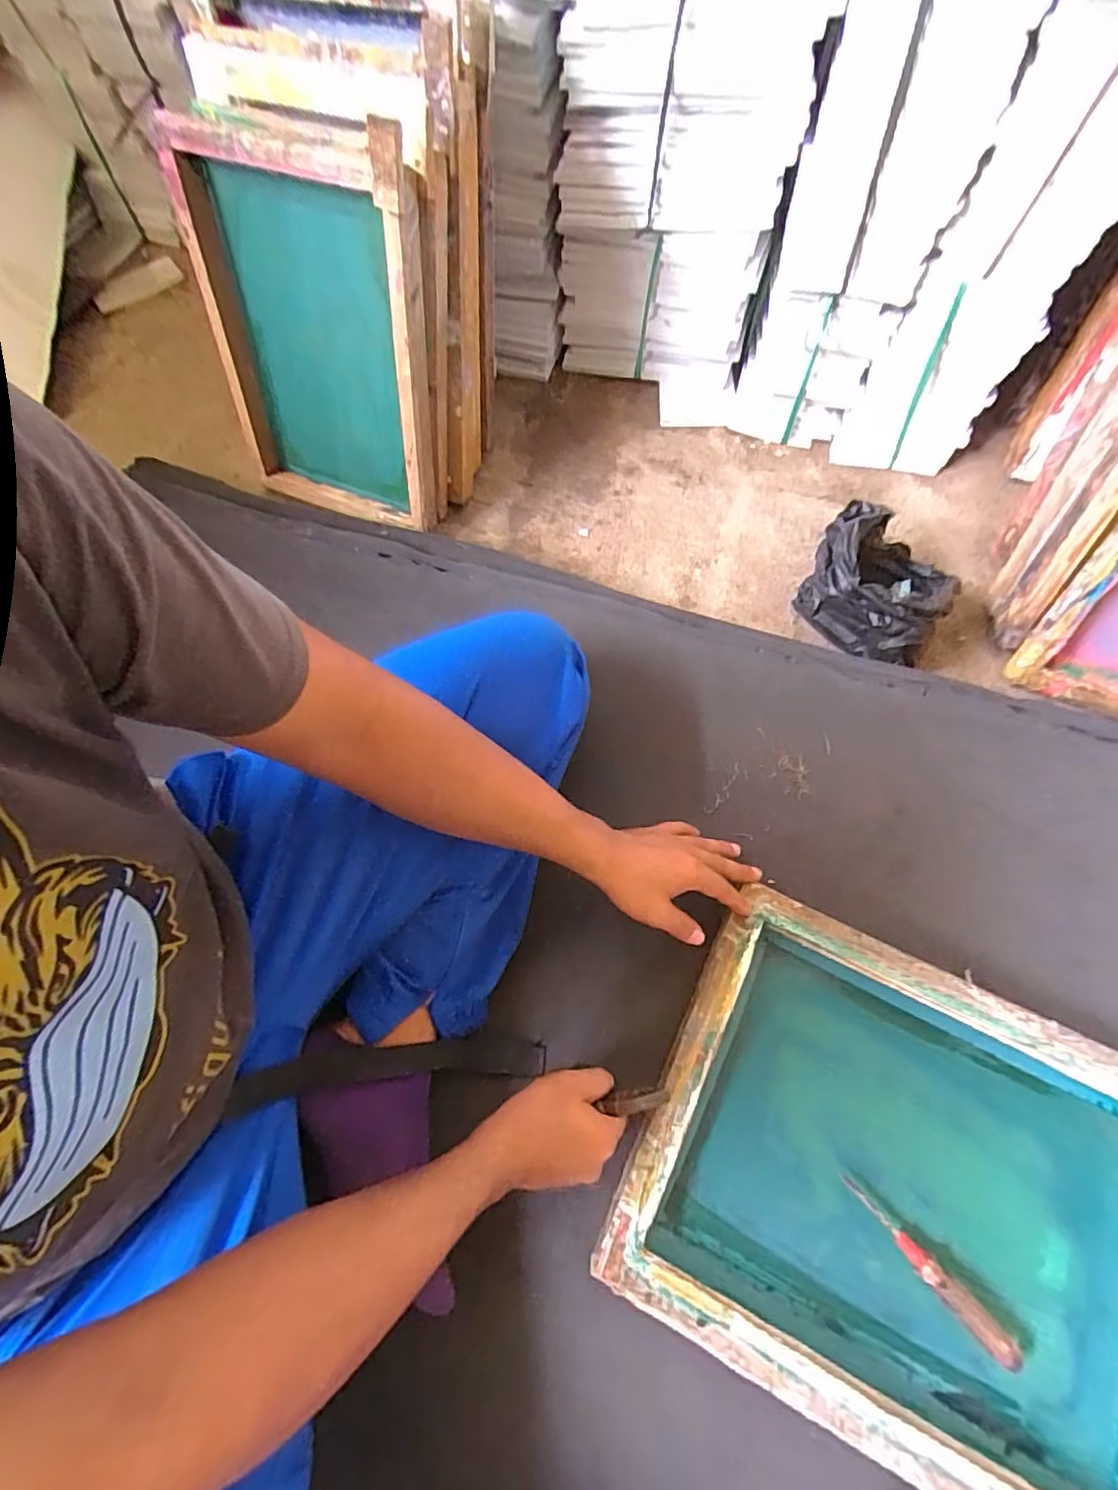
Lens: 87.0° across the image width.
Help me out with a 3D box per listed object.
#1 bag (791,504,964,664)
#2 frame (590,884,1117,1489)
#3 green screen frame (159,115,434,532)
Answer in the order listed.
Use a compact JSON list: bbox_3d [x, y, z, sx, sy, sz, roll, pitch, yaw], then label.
[{"bbox_3d":[0.394,-0.195,0.736,0.163,0.131,0.144,29,73,12],"label":"bag"},{"bbox_3d":[0.306,0.379,0.505,0.452,0.061,0.355,24,72,11],"label":"frame"},{"bbox_3d":[-0.306,-0.500,0.737,0.301,0.416,0.064,23,54,10],"label":"green screen frame"}]

